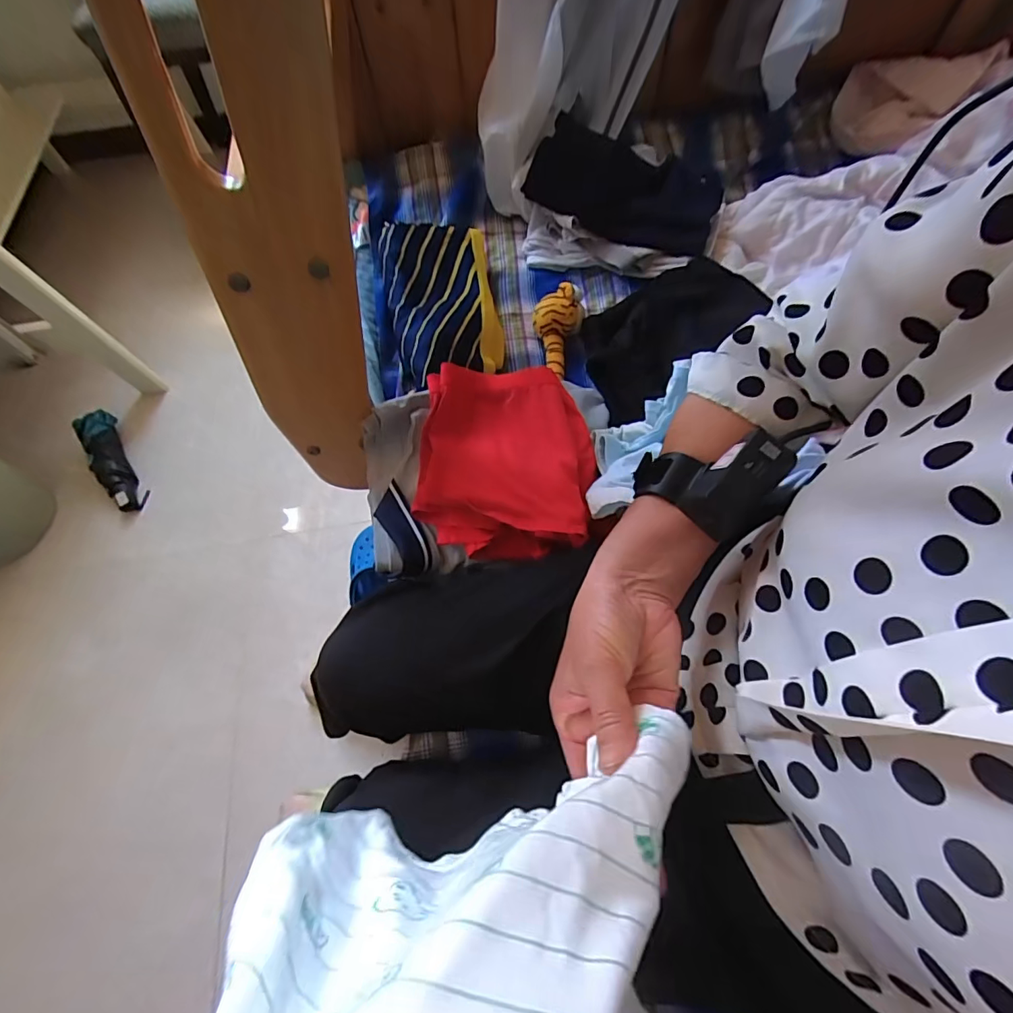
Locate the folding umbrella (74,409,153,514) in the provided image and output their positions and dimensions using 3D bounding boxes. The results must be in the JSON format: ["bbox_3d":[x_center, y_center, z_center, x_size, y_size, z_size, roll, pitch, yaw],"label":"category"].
[{"bbox_3d":[-0.877,-0.101,1.048,0.070,0.062,0.259,-32,67,-12],"label":"folding umbrella"}]

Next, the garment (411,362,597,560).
[{"bbox_3d":[-0.002,-0.057,0.504,0.182,0.041,0.206,2,65,3],"label":"garment"}]

